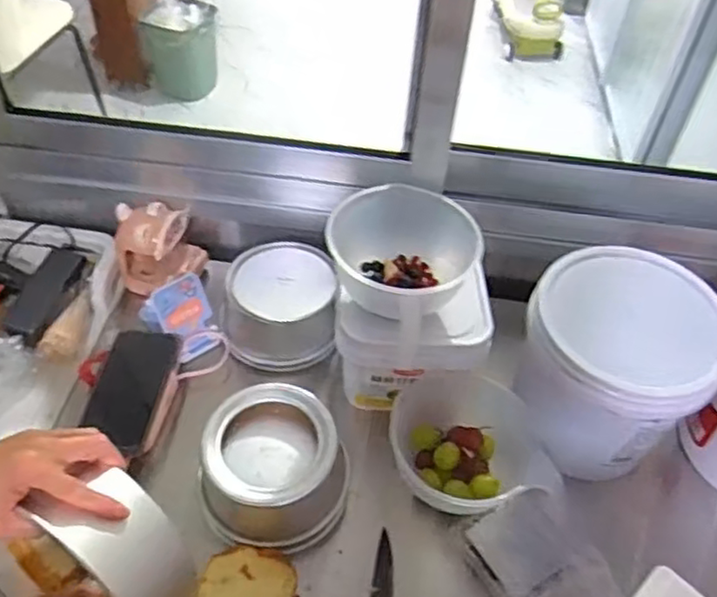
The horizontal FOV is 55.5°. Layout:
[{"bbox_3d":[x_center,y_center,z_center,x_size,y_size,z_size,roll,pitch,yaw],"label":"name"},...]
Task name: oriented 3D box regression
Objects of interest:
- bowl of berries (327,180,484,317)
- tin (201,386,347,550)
[{"bbox_3d":[0.053,-0.042,0.731,0.145,0.082,0.139,2,48,-2],"label":"bowl of berries"},{"bbox_3d":[-0.085,0.176,0.707,0.145,0.087,0.143,2,48,-2],"label":"tin"}]

